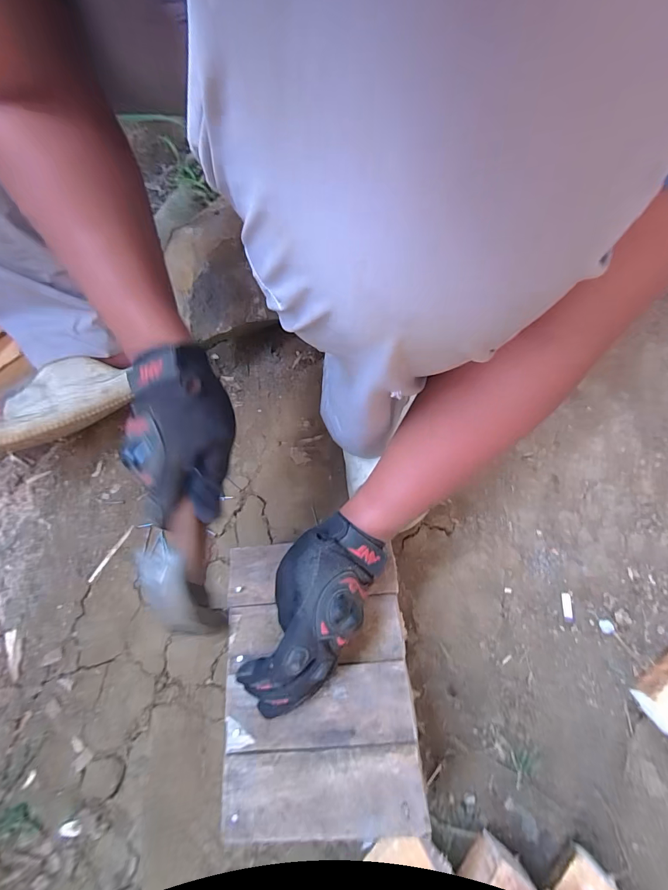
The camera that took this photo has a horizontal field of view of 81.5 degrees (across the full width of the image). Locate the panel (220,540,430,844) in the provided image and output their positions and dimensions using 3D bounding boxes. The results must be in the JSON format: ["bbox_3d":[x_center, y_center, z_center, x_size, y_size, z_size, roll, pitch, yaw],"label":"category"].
[{"bbox_3d":[-0.018,0.213,0.366,0.173,0.017,0.237,-6,65,1],"label":"panel"}]

